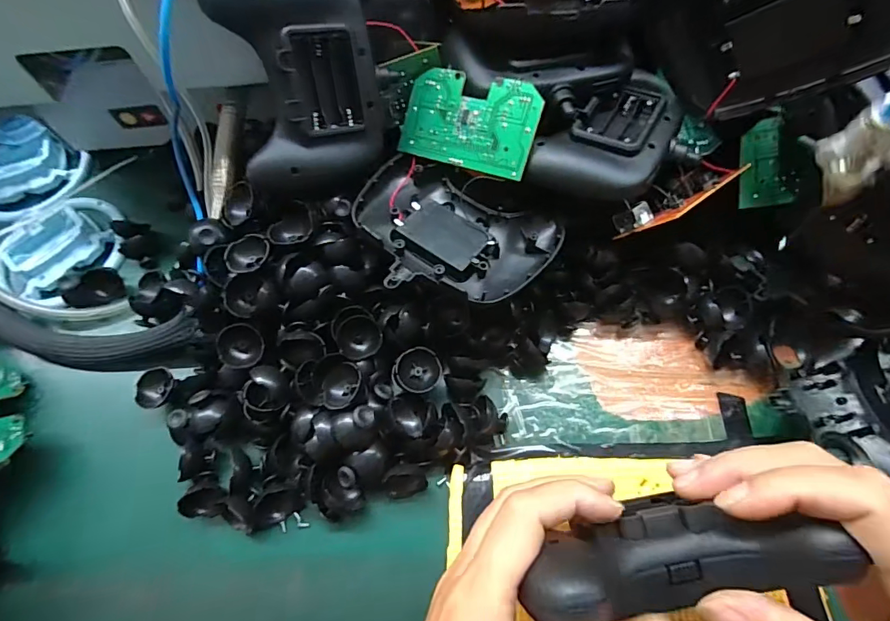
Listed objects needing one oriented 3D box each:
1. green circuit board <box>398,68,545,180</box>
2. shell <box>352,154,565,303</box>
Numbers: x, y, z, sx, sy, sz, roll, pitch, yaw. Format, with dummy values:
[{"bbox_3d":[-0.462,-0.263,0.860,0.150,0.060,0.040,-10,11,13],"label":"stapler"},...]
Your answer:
[{"bbox_3d":[0.014,-0.118,0.286,0.089,0.004,0.055,23,104,23],"label":"green circuit board"},{"bbox_3d":[0.000,-0.048,0.285,0.123,0.025,0.093,33,71,16],"label":"shell"}]

